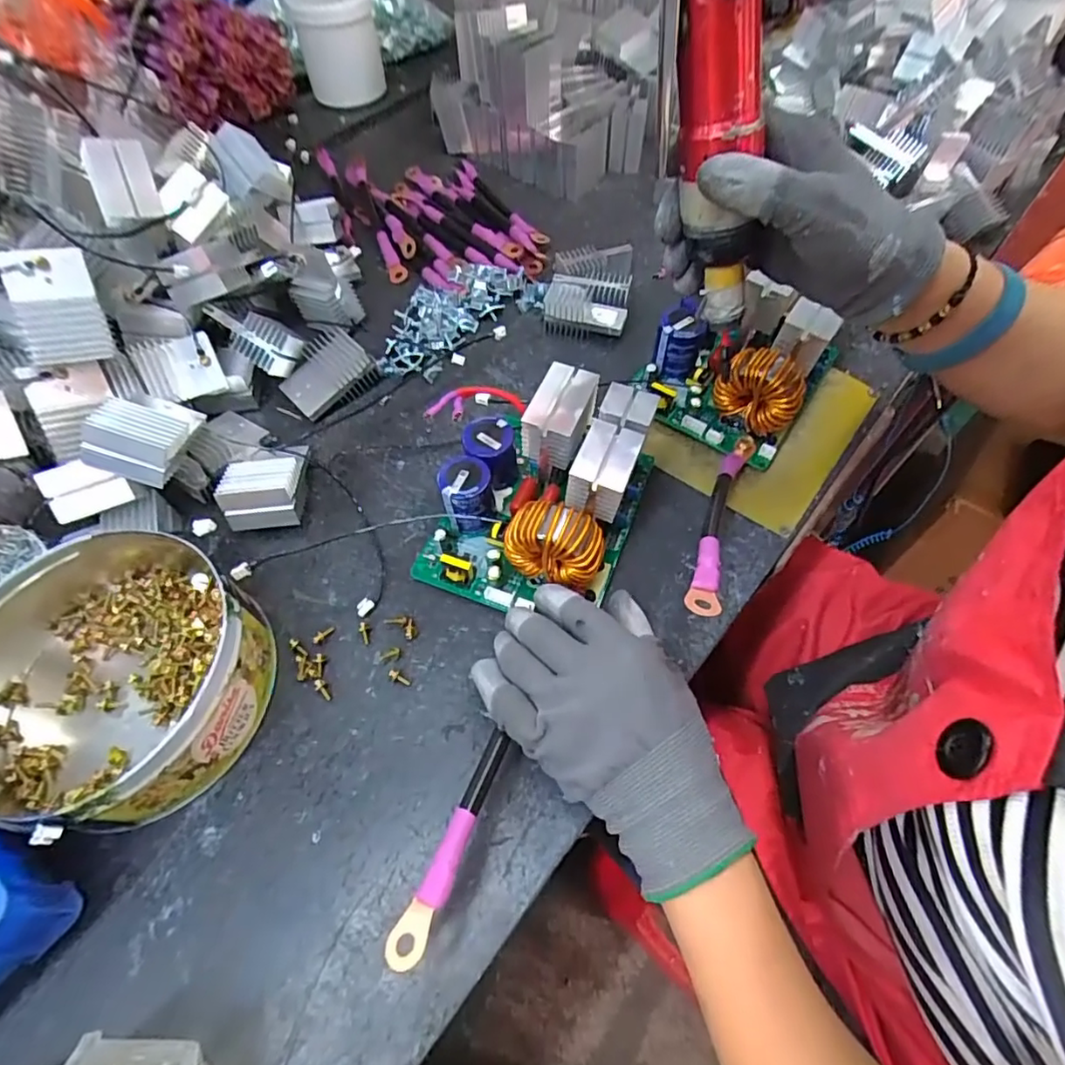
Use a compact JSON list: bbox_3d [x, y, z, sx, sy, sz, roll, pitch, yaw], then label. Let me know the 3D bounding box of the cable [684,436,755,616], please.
[{"bbox_3d":[0.115,-0.008,0.350,0.018,0.036,0.188,19,35,14],"label":"cable"}]

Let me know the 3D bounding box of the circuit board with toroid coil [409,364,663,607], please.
[{"bbox_3d":[0.002,-0.029,0.365,0.121,0.073,0.138,16,60,12],"label":"circuit board with toroid coil"}]

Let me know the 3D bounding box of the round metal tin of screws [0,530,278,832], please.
[{"bbox_3d":[-0.239,0.079,0.318,0.171,0.057,0.150,7,59,6],"label":"round metal tin of screws"}]

